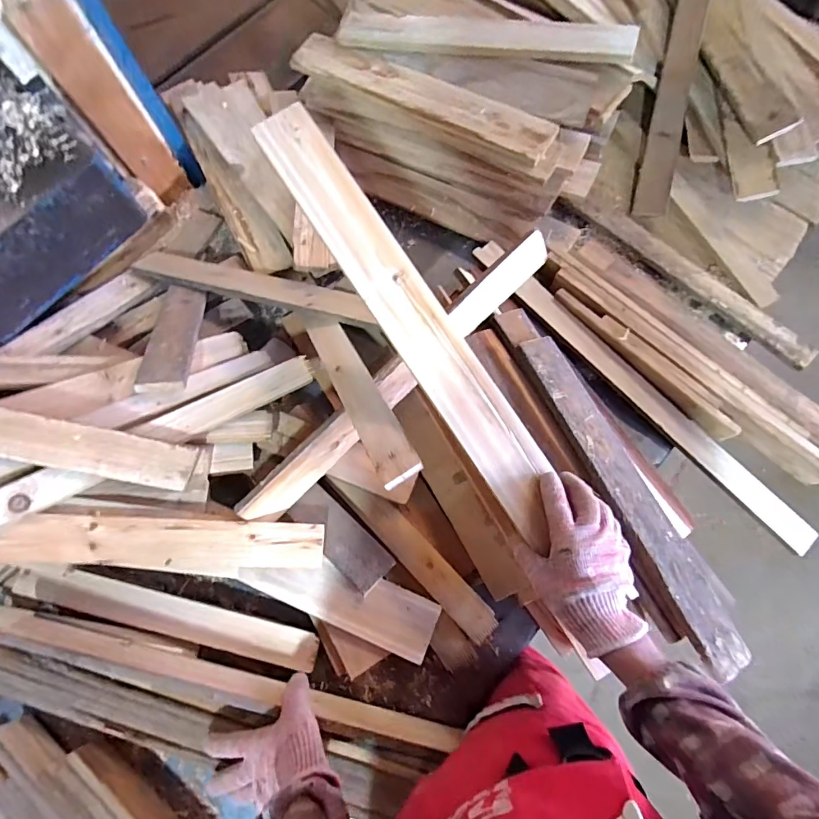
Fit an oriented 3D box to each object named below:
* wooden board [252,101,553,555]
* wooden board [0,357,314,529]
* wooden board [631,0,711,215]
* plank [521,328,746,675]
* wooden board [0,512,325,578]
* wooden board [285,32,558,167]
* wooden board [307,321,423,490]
[{"bbox_3d":[0.003,-0.113,0.507,0.080,0.011,0.565,-31,86,-8],"label":"wooden board"},{"bbox_3d":[-0.370,0.052,0.577,0.521,0.027,0.050,-28,74,-20],"label":"wooden board"},{"bbox_3d":[0.484,-0.602,0.796,0.060,0.025,0.484,13,96,32],"label":"wooden board"},{"bbox_3d":[0.279,0.094,0.577,0.068,0.018,0.453,-16,67,-19],"label":"plank"},{"bbox_3d":[-0.319,0.176,0.571,0.404,0.030,0.070,6,85,-10],"label":"wooden board"},{"bbox_3d":[0.022,-0.550,0.765,0.489,0.018,0.084,28,76,10],"label":"wooden board"},{"bbox_3d":[-0.072,-0.032,0.596,0.050,0.014,0.324,-27,52,-6],"label":"wooden board"}]

